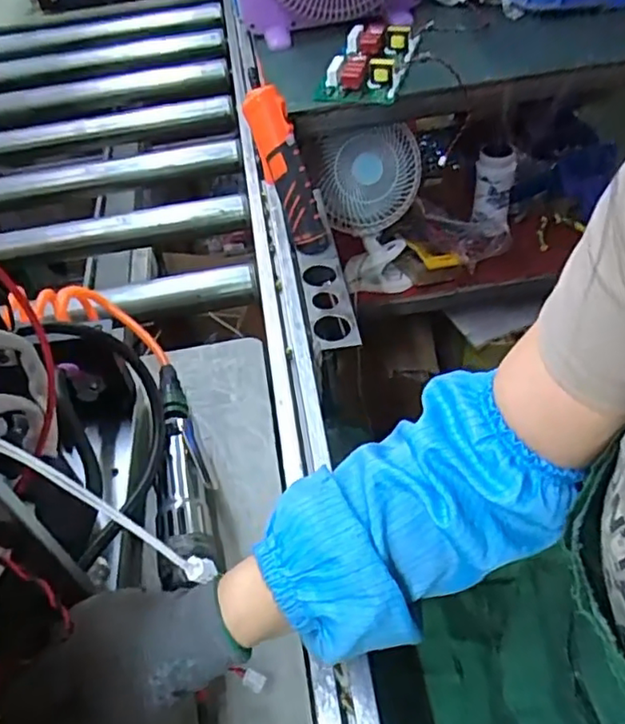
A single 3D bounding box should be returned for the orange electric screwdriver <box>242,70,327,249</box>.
[{"bbox_3d":[-0.033,-0.231,0.722,0.045,0.215,0.037,-26,20,-16],"label":"orange electric screwdriver"}]

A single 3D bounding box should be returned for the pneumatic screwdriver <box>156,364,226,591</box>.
[{"bbox_3d":[-0.102,0.084,0.506,0.044,0.043,0.202,-10,49,-3],"label":"pneumatic screwdriver"}]

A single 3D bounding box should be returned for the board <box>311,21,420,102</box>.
[{"bbox_3d":[0.089,-0.452,0.921,0.121,0.040,0.190,14,52,18],"label":"board"}]

